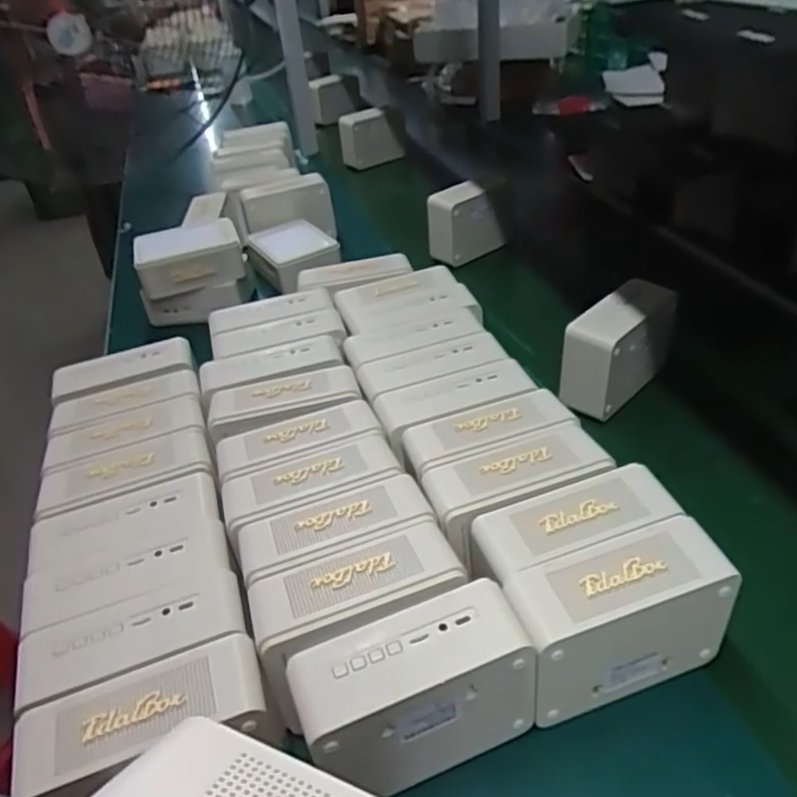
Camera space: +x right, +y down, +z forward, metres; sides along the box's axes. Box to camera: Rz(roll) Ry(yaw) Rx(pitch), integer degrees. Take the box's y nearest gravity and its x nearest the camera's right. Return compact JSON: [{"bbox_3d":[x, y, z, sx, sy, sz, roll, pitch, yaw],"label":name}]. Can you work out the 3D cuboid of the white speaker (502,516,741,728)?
[{"bbox_3d":[0.142,0.153,0.451,0.137,0.109,0.055,-16,36,-12],"label":"white speaker"}]

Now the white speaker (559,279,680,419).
[{"bbox_3d":[0.232,-0.049,0.729,0.063,0.111,0.156,25,46,37],"label":"white speaker"}]

